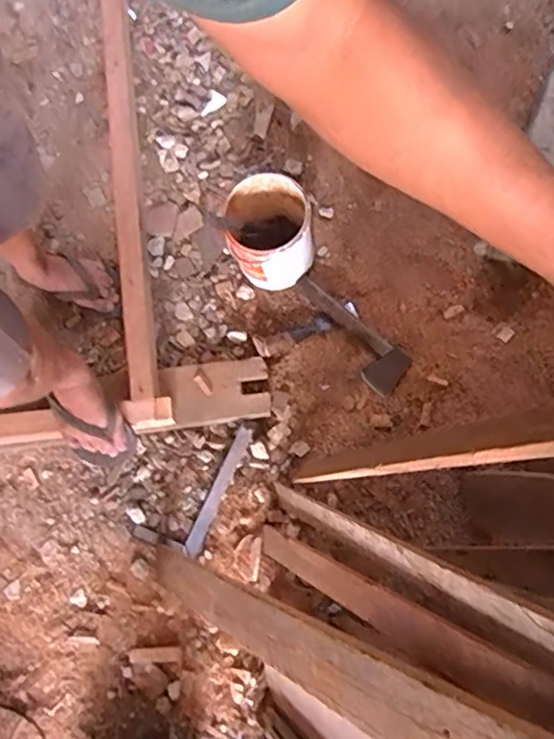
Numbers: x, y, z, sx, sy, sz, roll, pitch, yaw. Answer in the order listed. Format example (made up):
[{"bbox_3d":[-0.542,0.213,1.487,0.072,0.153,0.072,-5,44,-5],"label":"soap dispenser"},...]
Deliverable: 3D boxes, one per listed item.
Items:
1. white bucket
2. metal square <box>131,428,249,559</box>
[{"bbox_3d":[-0.015,-0.292,1.272,0.179,0.183,0.181,1,77,-4],"label":"white bucket"},{"bbox_3d":[-0.176,0.244,1.259,0.136,0.021,0.301,25,79,4],"label":"metal square"}]

